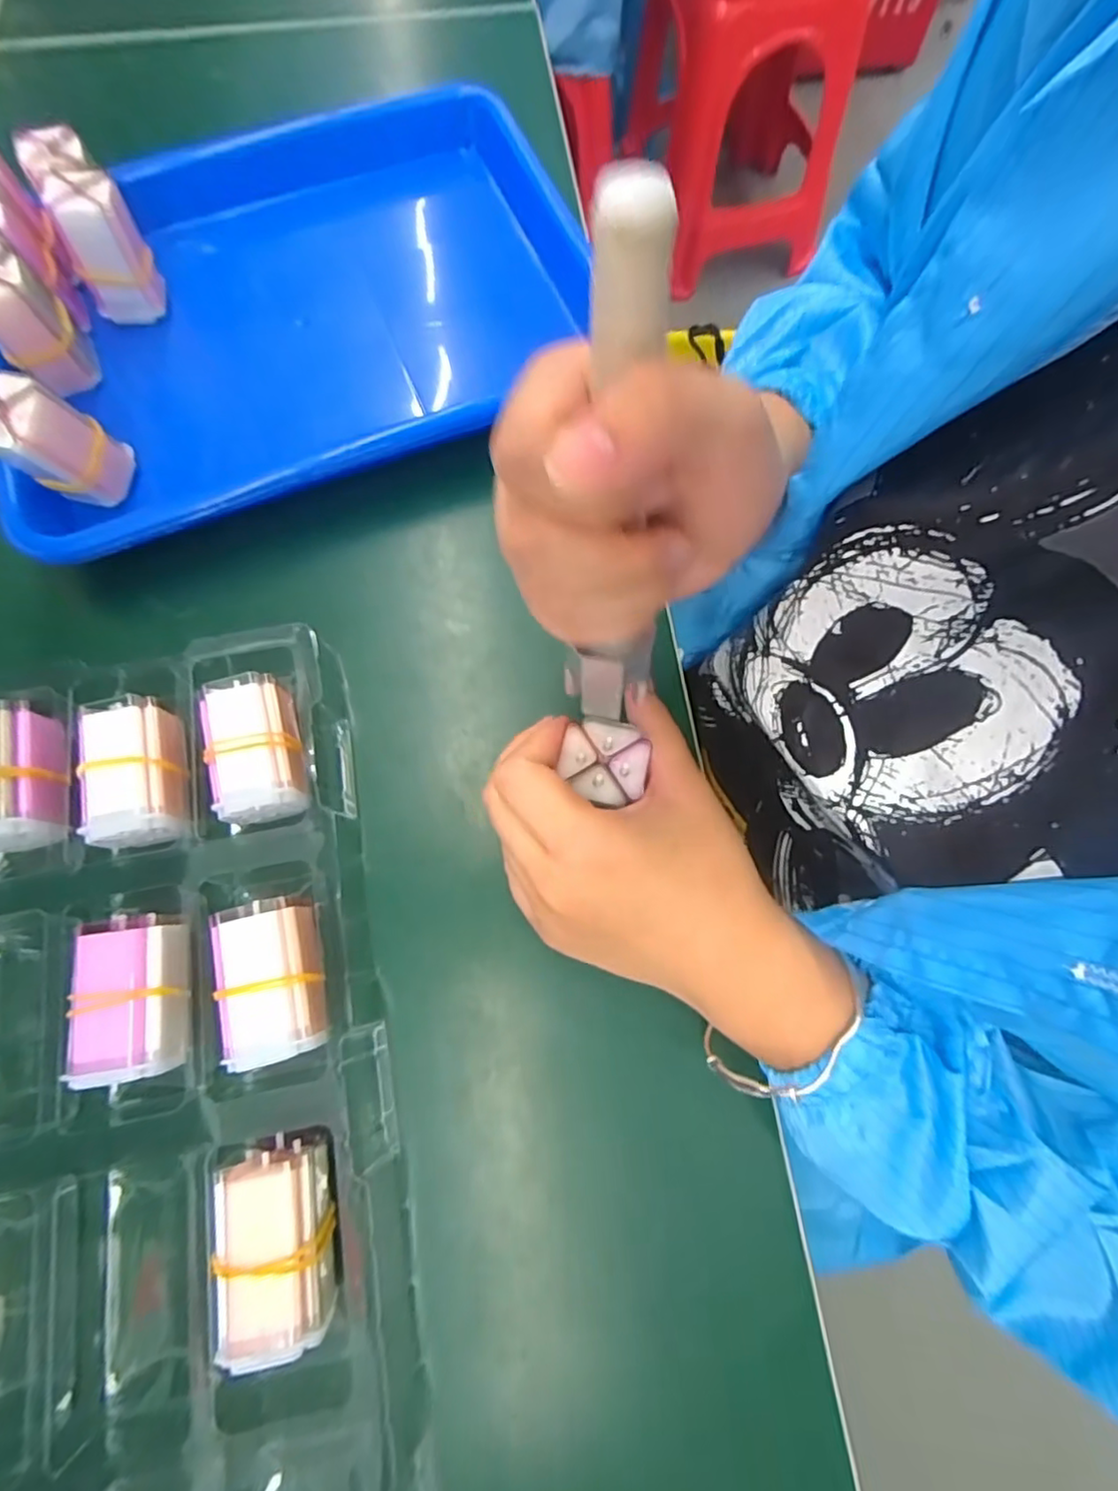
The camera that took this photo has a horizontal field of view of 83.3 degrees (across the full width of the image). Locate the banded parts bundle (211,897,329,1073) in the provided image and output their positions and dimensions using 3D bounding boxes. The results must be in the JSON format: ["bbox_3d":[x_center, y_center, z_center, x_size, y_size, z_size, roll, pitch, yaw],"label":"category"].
[{"bbox_3d":[-0.113,0.093,0.253,0.037,0.031,0.059,-14,74,-4],"label":"banded parts bundle"}]

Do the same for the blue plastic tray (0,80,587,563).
[{"bbox_3d":[-0.145,-0.242,0.354,0.328,0.036,0.240,-24,75,-7],"label":"blue plastic tray"}]

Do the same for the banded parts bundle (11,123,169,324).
[{"bbox_3d":[-0.248,-0.276,0.343,0.041,0.068,0.067,-29,75,-8],"label":"banded parts bundle"}]

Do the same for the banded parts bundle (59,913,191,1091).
[{"bbox_3d":[-0.167,0.099,0.251,0.034,0.033,0.059,-8,73,-2],"label":"banded parts bundle"}]

